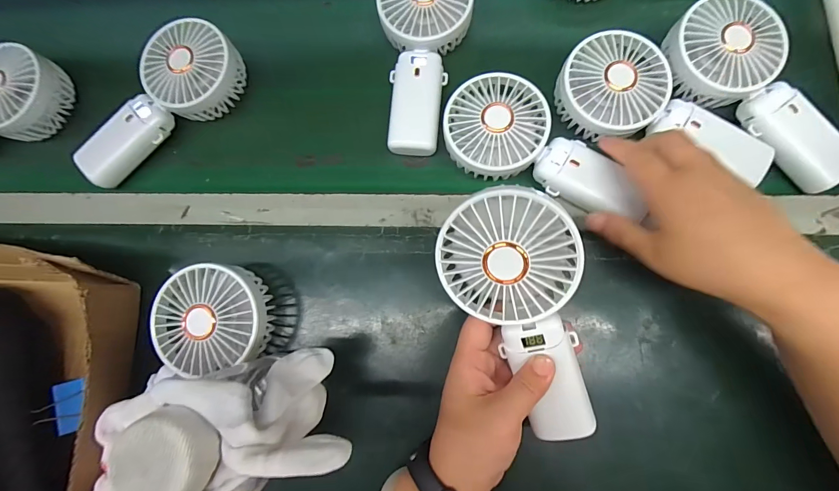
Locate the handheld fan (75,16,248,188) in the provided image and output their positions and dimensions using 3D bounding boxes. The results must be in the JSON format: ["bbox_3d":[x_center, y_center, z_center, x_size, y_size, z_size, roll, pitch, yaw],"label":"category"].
[{"bbox_3d":[-0.256,-0.137,0.362,0.189,0.044,0.090,-39,81,-2],"label":"handheld fan"}]

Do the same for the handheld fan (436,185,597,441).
[{"bbox_3d":[0.071,0.047,0.243,0.081,0.037,0.171,-22,102,3],"label":"handheld fan"}]

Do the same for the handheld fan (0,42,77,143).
[{"bbox_3d":[-0.439,-0.122,0.375,0.180,0.046,0.072,-40,76,-5],"label":"handheld fan"}]

